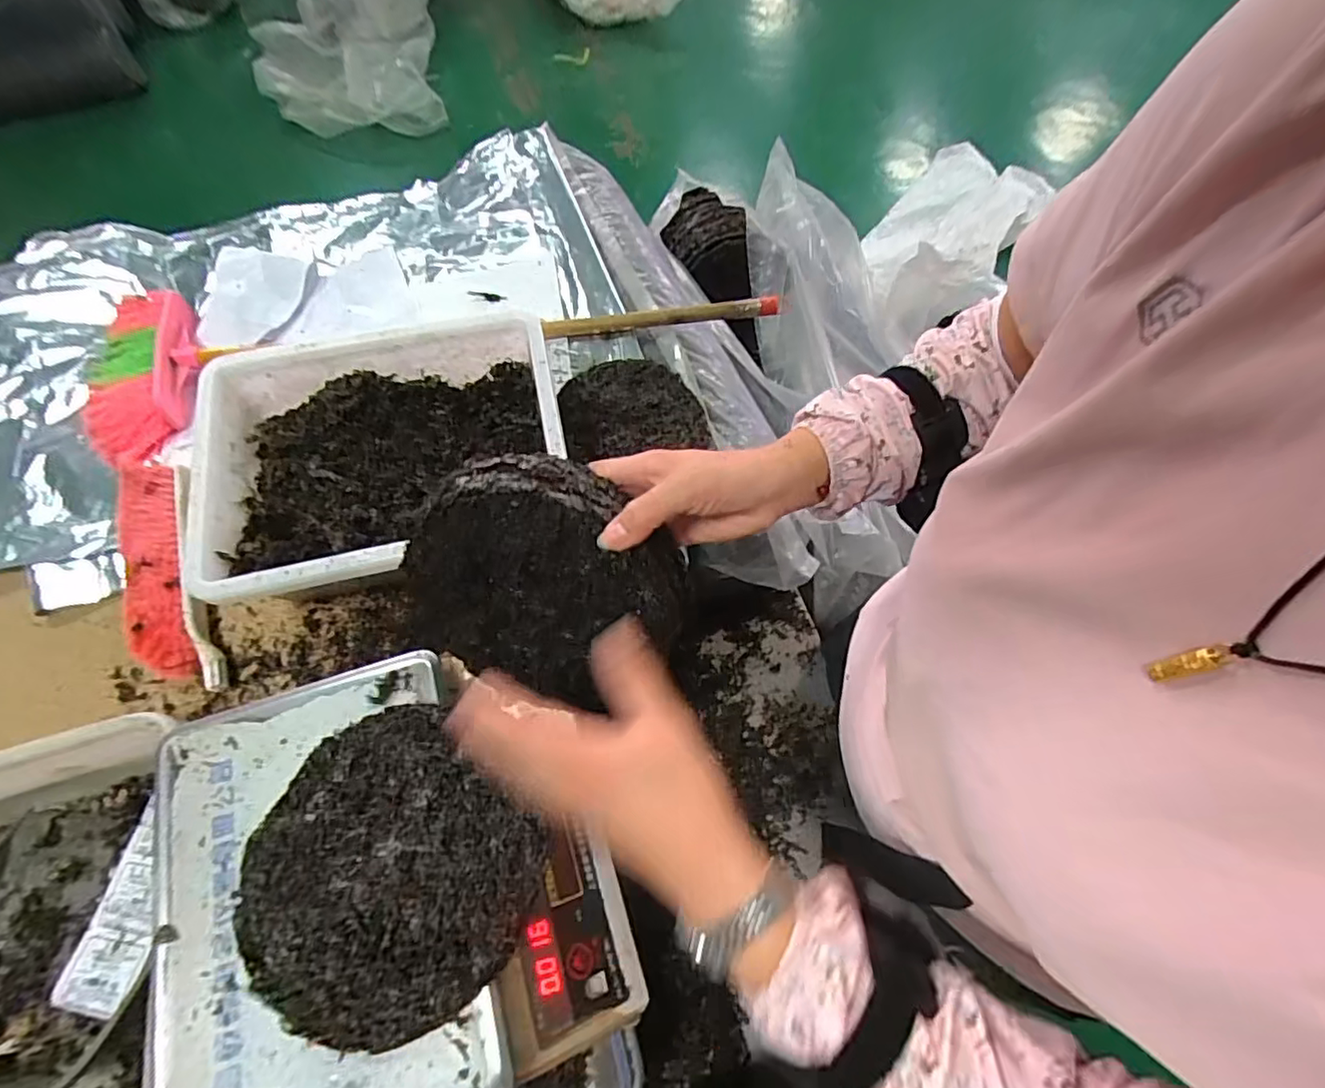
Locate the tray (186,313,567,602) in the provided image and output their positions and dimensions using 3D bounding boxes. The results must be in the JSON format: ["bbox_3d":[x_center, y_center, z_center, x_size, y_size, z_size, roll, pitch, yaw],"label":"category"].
[{"bbox_3d":[-0.288,-0.090,0.644,0.361,0.082,0.270,-13,66,-4],"label":"tray"}]

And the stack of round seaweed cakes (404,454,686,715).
[{"bbox_3d":[-0.085,0.032,0.434,0.192,0.188,0.048,19,37,3],"label":"stack of round seaweed cakes"}]

